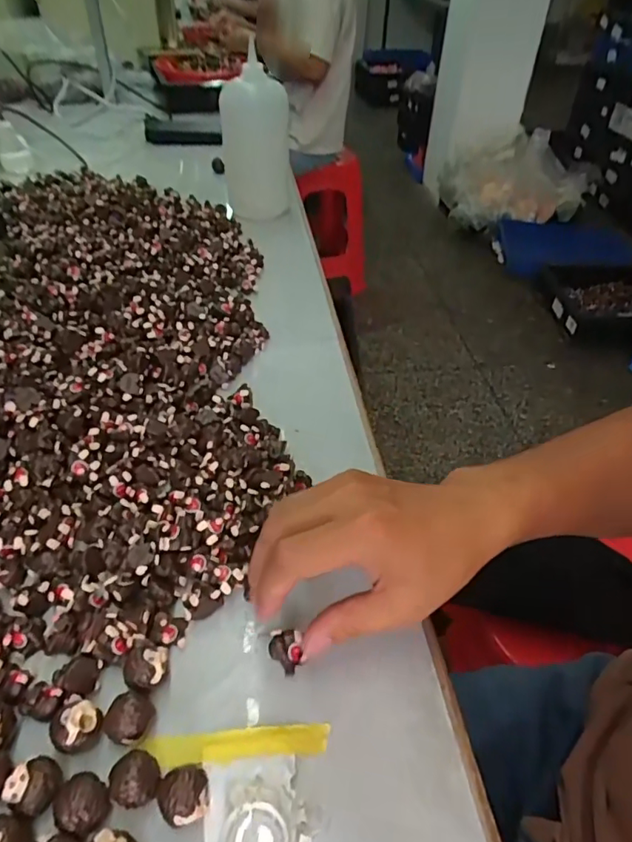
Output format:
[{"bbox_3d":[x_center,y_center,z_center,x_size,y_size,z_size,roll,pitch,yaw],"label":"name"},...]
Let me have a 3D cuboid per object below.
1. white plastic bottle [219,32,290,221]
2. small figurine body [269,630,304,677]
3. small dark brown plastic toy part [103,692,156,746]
[{"bbox_3d":[-0.093,-0.427,0.838,0.100,0.240,0.095,-4,43,-8],"label":"white plastic bottle"},{"bbox_3d":[-0.018,0.138,0.322,0.019,0.016,0.020,-3,43,-7],"label":"small figurine body"},{"bbox_3d":[-0.100,0.162,0.292,0.025,0.024,0.025,2,43,-2],"label":"small dark brown plastic toy part"}]

